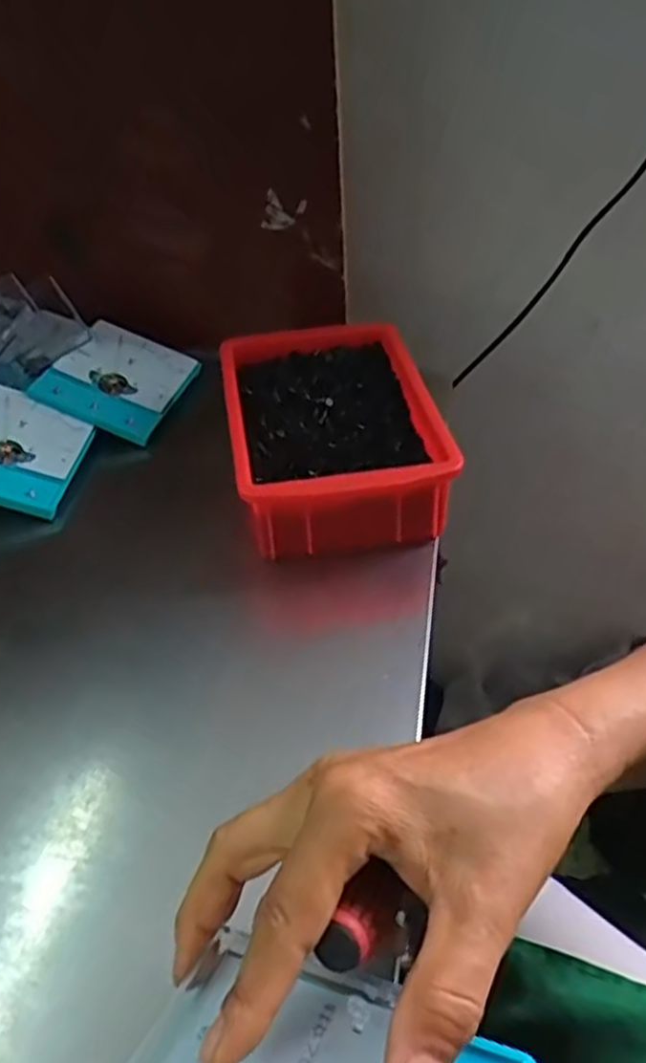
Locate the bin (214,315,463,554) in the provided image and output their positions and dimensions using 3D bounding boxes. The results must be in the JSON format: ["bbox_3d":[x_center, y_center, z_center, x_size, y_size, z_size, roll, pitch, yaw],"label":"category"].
[{"bbox_3d":[0.003,-0.071,0.532,0.132,0.060,0.194,-7,41,-6],"label":"bin"}]

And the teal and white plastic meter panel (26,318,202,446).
[{"bbox_3d":[-0.162,-0.124,0.609,0.096,0.010,0.110,25,50,3],"label":"teal and white plastic meter panel"}]

